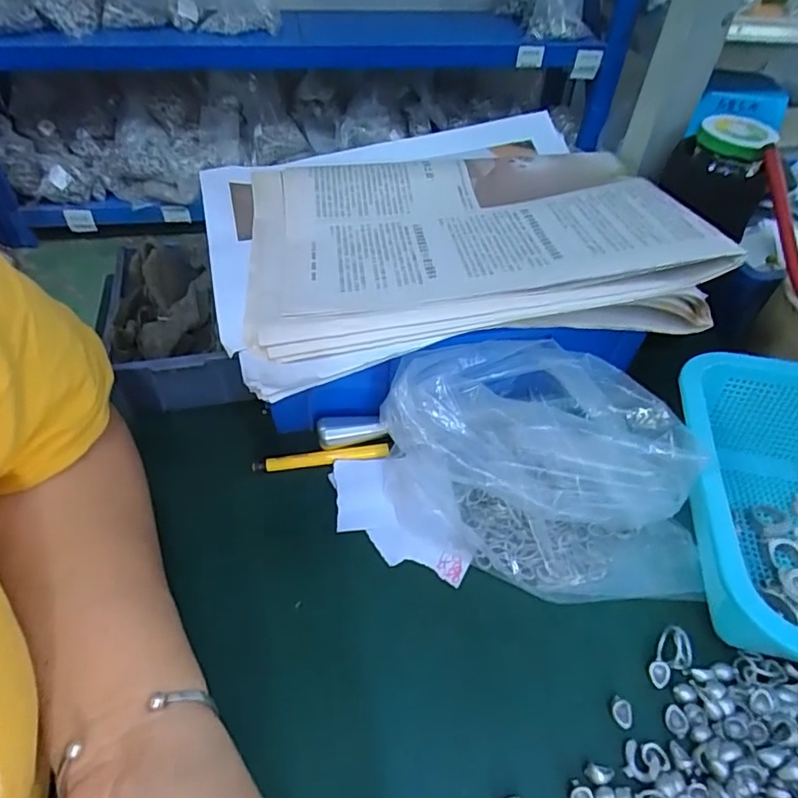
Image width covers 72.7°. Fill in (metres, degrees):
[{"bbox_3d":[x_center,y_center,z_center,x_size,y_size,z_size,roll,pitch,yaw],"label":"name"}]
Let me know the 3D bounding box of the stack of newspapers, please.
[{"bbox_3d":[0.024,-0.122,0.367,0.299,0.042,0.256,-14,49,-13],"label":"stack of newspapers"}]

